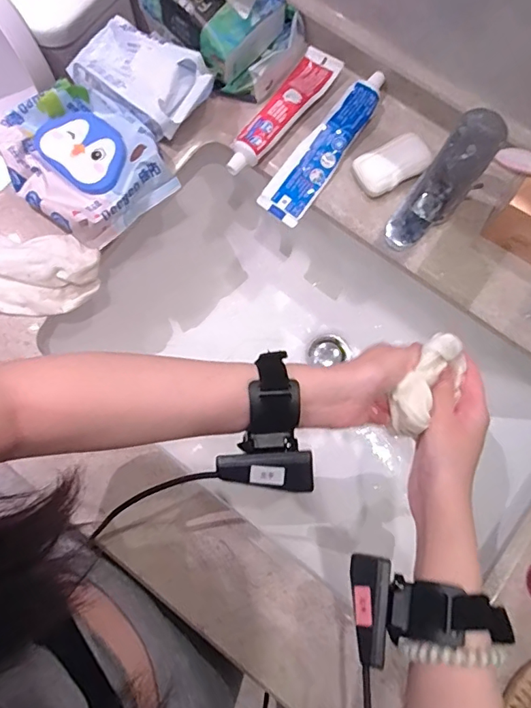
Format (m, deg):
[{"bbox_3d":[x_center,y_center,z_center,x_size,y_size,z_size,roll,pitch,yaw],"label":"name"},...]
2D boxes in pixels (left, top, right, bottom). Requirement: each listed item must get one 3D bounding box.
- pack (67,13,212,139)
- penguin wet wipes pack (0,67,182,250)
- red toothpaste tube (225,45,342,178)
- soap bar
[{"bbox_3d":[-0.135,-0.305,0.519,0.155,0.043,0.087,36,81,7],"label":"pack"},{"bbox_3d":[-0.191,-0.205,0.496,0.138,0.040,0.169,-42,82,-7],"label":"penguin wet wipes pack"},{"bbox_3d":[0.017,-0.269,0.534,0.045,0.016,0.178,36,81,7],"label":"red toothpaste tube"},{"bbox_3d":[0.138,-0.206,0.520,0.085,0.018,0.047,-32,80,-6],"label":"soap bar"}]

